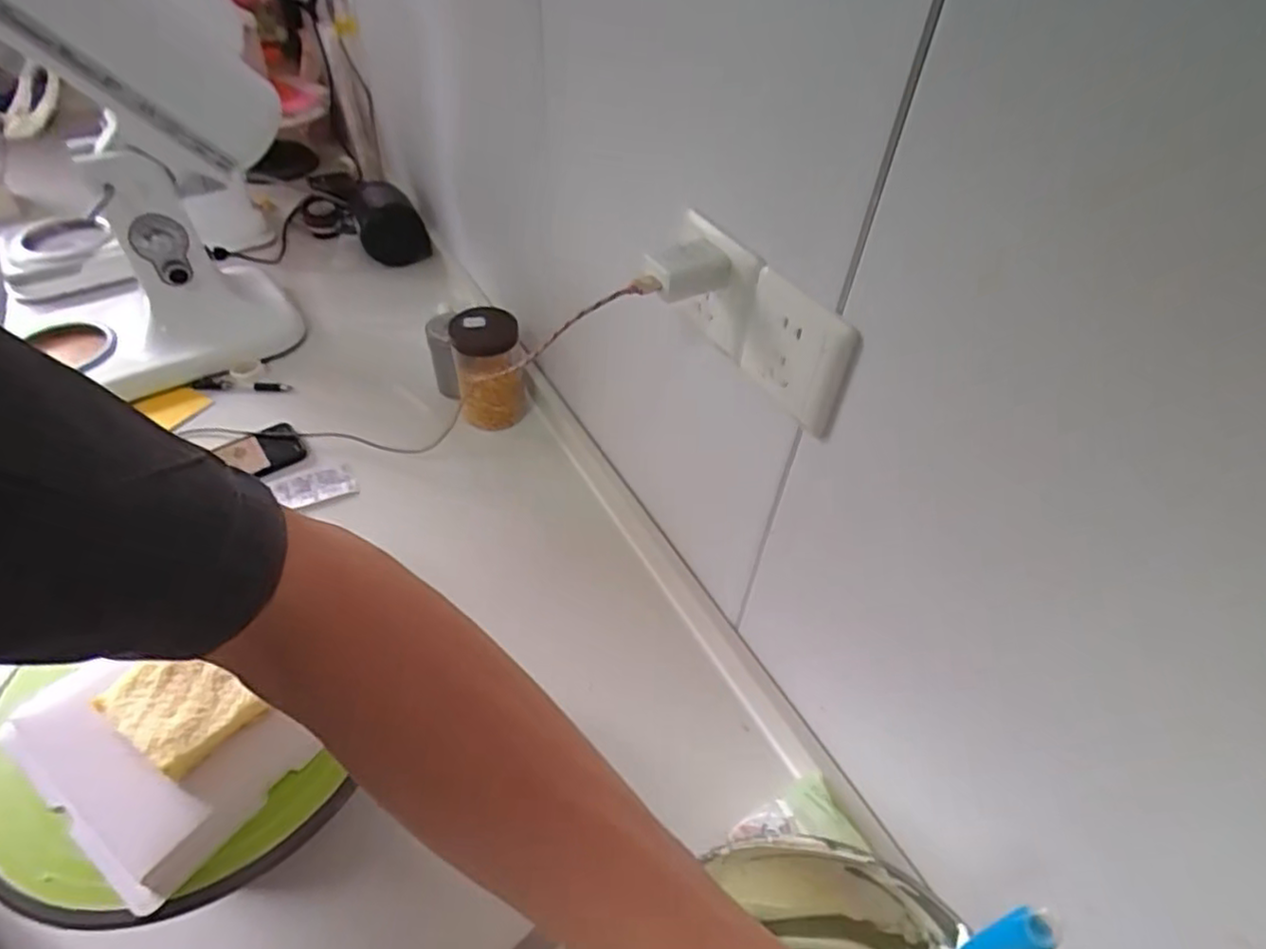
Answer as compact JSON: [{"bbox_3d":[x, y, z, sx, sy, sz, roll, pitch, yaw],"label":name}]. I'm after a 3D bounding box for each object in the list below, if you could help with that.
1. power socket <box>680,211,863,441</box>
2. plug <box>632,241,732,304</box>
[{"bbox_3d":[0.085,-0.099,0.445,0.022,0.084,0.153,-23,53,-23],"label":"power socket"},{"bbox_3d":[0.032,-0.136,0.442,0.063,0.027,0.030,-18,51,-19],"label":"plug"}]

